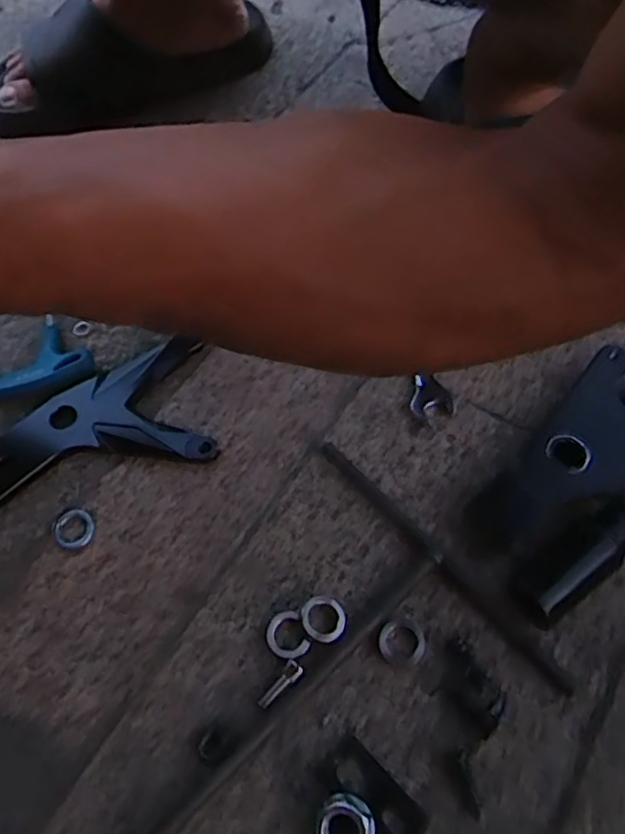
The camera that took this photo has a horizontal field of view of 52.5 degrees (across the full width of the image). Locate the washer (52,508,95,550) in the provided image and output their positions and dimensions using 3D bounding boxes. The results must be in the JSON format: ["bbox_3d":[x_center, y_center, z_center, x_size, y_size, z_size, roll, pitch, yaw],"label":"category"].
[{"bbox_3d":[-0.139,0.064,0.369,0.024,0.004,0.024,-1,61,2],"label":"washer"}]

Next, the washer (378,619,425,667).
[{"bbox_3d":[0.046,0.116,0.328,0.023,0.004,0.023,-1,61,2],"label":"washer"}]

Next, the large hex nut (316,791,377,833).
[{"bbox_3d":[0.015,0.184,0.286,0.025,0.020,0.026,-26,63,-11],"label":"large hex nut"}]

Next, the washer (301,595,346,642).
[{"bbox_3d":[0.006,0.106,0.334,0.025,0.004,0.023,-7,48,8],"label":"washer"}]

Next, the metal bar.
[{"bbox_3d":[0.066,0.075,0.348,0.009,0.009,0.180,-38,66,-16],"label":"metal bar"}]

